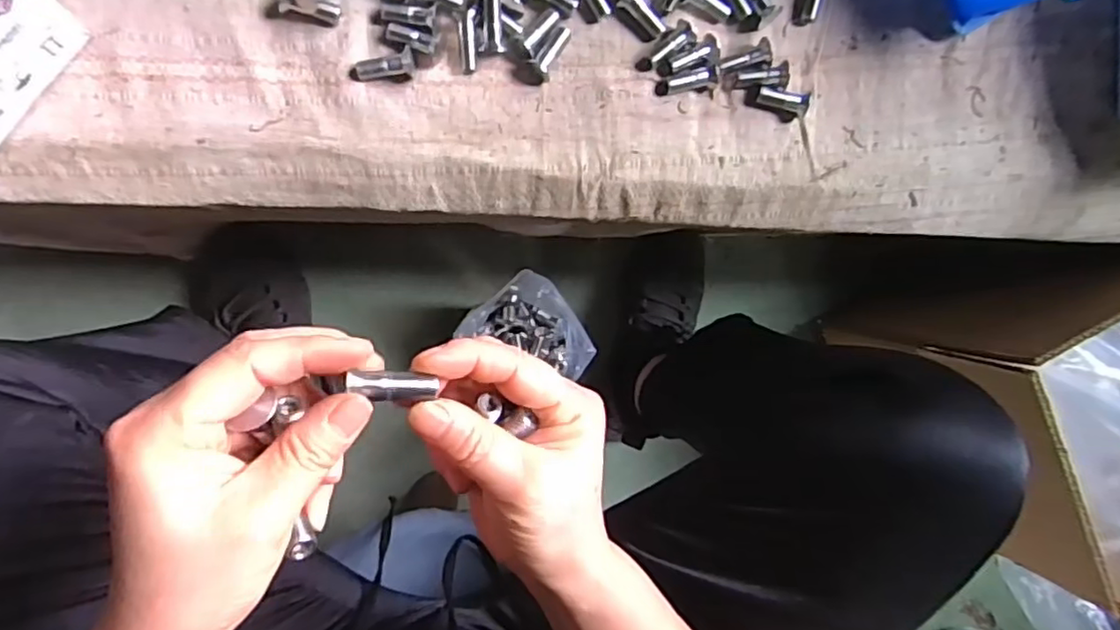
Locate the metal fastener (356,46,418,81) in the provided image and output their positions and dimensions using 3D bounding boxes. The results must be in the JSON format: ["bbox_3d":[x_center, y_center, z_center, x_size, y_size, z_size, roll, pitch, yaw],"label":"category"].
[{"bbox_3d":[-0.108,-0.154,0.401,0.036,0.013,0.014,-14,92,-9],"label":"metal fastener"}]

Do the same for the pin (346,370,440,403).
[{"bbox_3d":[-0.063,0.027,0.243,0.033,0.009,0.011,8,89,-22],"label":"pin"}]

